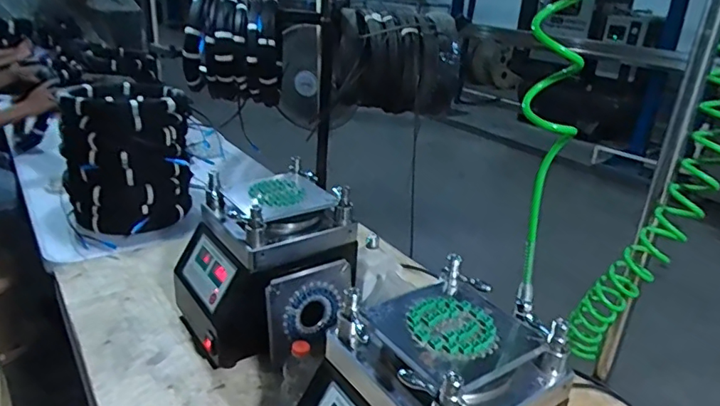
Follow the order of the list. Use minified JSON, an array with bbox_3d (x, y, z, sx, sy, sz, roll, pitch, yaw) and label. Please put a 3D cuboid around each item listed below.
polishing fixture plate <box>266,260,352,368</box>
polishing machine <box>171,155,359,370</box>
[{"bbox_3d":[-0.083,0.192,0.952,0.168,0.148,0.019,-11,11,-31],"label":"polishing fixture plate"},{"bbox_3d":[-0.185,0.103,1.006,0.278,0.280,0.232,-11,27,-32],"label":"polishing machine"}]

